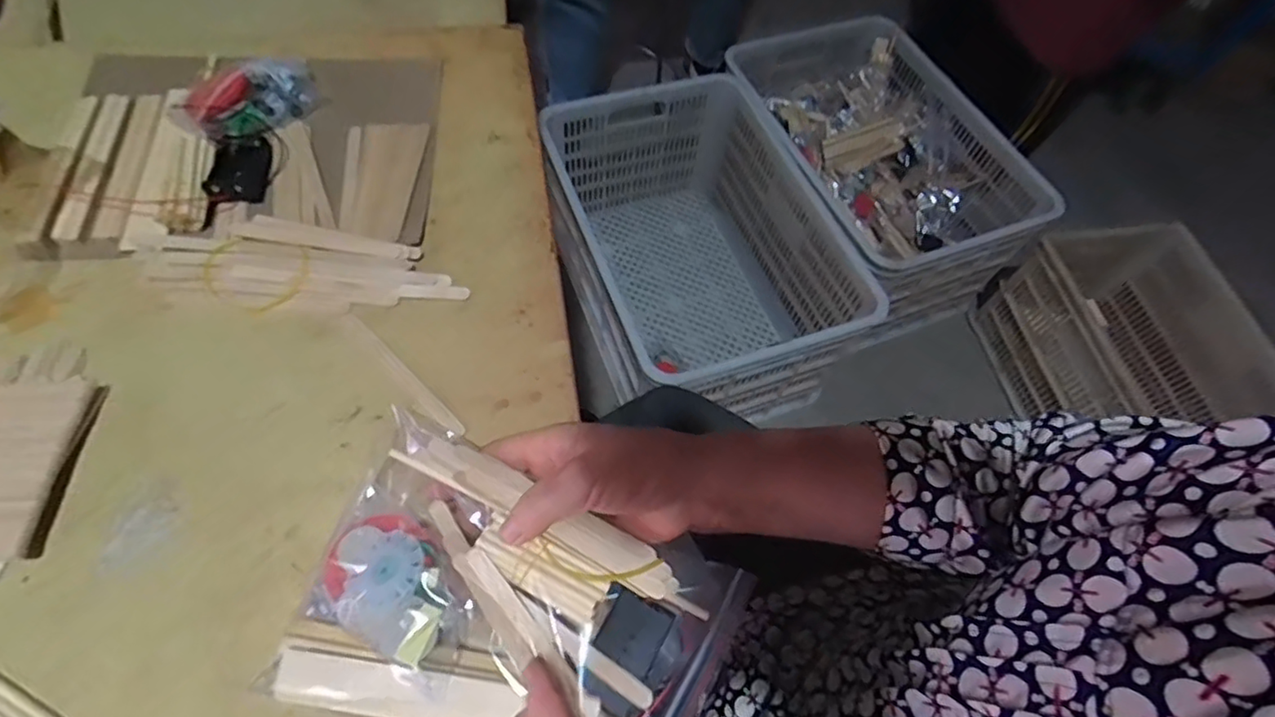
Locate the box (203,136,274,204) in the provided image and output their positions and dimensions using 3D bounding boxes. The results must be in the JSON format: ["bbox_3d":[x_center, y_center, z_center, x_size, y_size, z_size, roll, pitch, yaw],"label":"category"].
[{"bbox_3d":[-0.295,-0.142,0.461,0.034,0.015,0.063,-3,62,-5],"label":"box"}]

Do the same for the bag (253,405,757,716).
[{"bbox_3d":[-0.063,0.130,0.322,0.216,0.035,0.137,19,62,6],"label":"bag"}]

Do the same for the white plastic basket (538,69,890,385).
[{"bbox_3d":[0.098,-0.199,1.200,0.425,0.325,0.614,-18,65,-15],"label":"white plastic basket"}]

